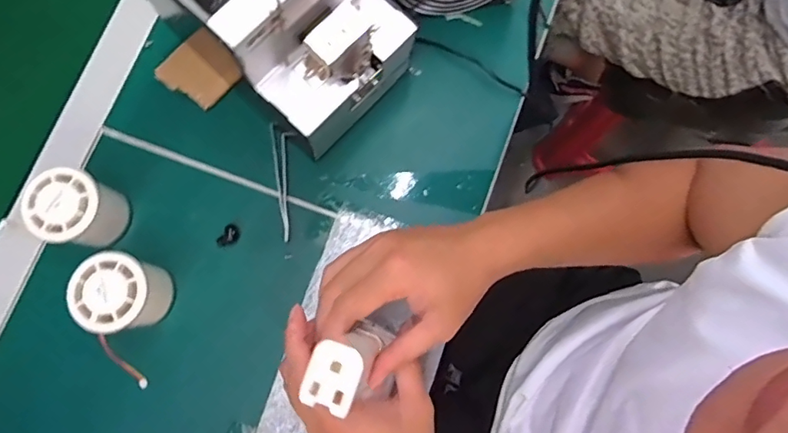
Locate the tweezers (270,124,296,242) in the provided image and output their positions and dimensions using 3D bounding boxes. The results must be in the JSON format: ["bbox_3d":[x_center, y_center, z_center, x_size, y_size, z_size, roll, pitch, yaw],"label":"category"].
[{"bbox_3d":[-0.096,-0.031,0.452,0.021,0.009,0.103,-6,79,-2],"label":"tweezers"}]

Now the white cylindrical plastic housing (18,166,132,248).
[{"bbox_3d":[-0.258,-0.005,0.420,0.057,0.059,0.055,0,79,0],"label":"white cylindrical plastic housing"}]

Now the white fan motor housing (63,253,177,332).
[{"bbox_3d":[-0.216,0.061,0.411,0.053,0.063,0.056,0,79,0],"label":"white fan motor housing"}]

